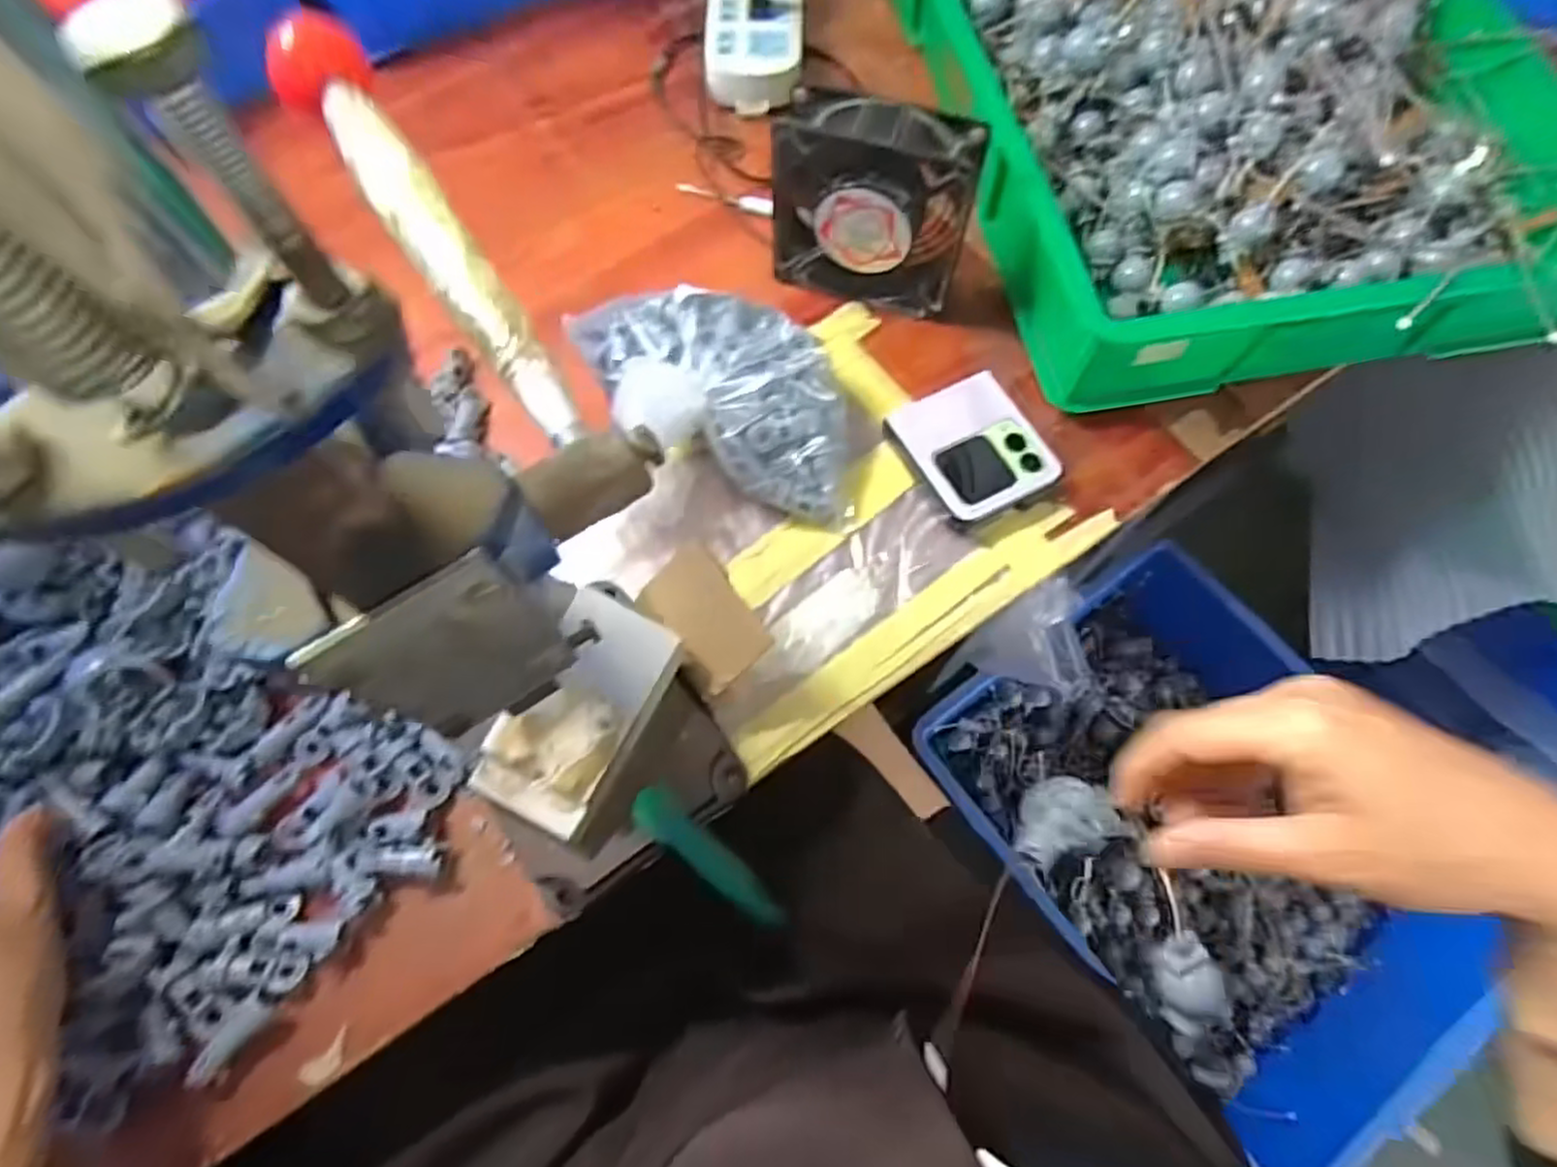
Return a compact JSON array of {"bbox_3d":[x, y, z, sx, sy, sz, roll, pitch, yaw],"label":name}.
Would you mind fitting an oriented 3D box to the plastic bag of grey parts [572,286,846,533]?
[{"bbox_3d":[-0.031,-0.112,0.453,0.171,0.057,0.119,15,69,8],"label":"plastic bag of grey parts"}]

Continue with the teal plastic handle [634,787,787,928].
[{"bbox_3d":[-0.032,0.130,0.353,0.086,0.016,0.019,35,73,15],"label":"teal plastic handle"}]

